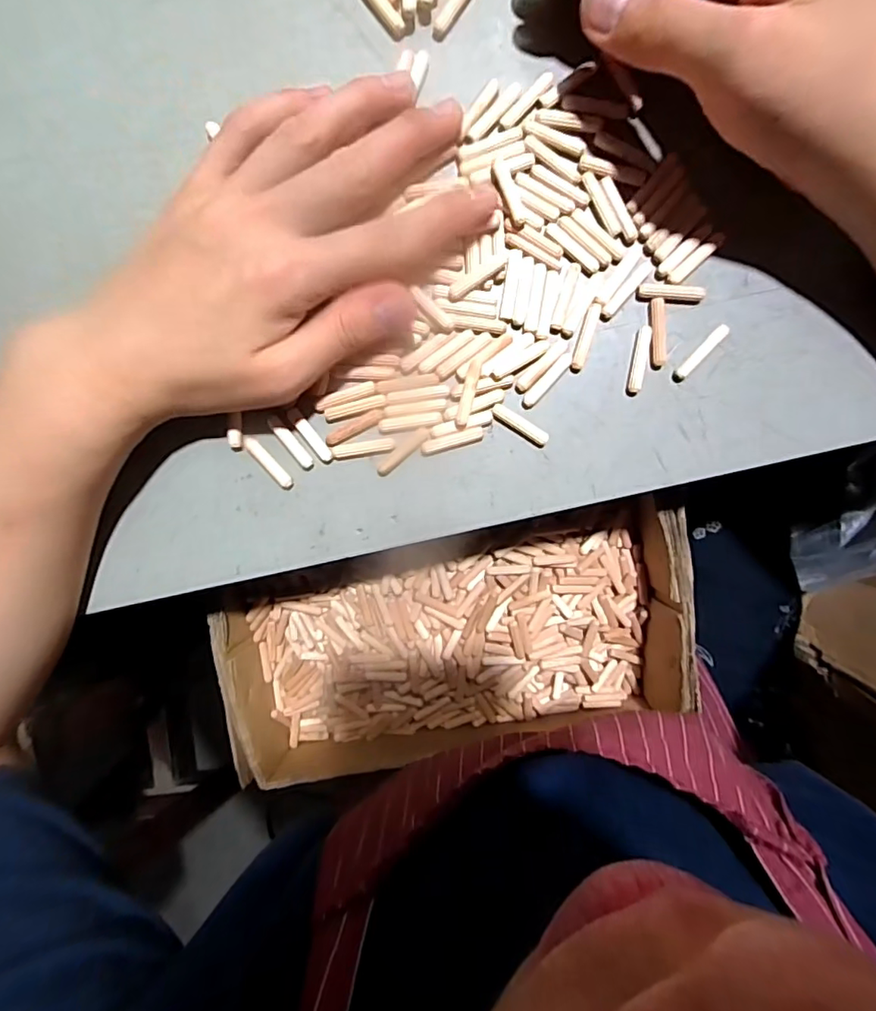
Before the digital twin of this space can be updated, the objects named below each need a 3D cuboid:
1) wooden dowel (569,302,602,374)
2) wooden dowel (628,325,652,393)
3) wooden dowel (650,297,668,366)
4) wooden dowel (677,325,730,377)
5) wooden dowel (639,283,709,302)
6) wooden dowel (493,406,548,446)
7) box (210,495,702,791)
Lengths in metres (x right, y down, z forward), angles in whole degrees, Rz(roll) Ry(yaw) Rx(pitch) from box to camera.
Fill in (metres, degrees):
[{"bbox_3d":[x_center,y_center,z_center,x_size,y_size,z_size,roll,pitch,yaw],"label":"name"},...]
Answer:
[{"bbox_3d":[0.067,-0.076,0.244,0.006,0.004,0.031,17,97,-1],"label":"wooden dowel"},{"bbox_3d":[0.093,-0.067,0.246,0.006,0.006,0.029,7,97,0],"label":"wooden dowel"},{"bbox_3d":[0.101,-0.079,0.243,0.007,0.004,0.029,-6,97,1],"label":"wooden dowel"},{"bbox_3d":[0.120,-0.070,0.244,0.006,0.005,0.028,45,96,-5],"label":"wooden dowel"},{"bbox_3d":[0.106,-0.096,0.241,0.030,0.004,0.007,2,97,0],"label":"wooden dowel"},{"bbox_3d":[0.039,-0.038,0.251,0.029,0.005,0.007,32,96,-3],"label":"wooden dowel"},{"bbox_3d":[0.007,0.098,0.365,0.301,0.079,0.172,-8,97,3],"label":"box"}]

